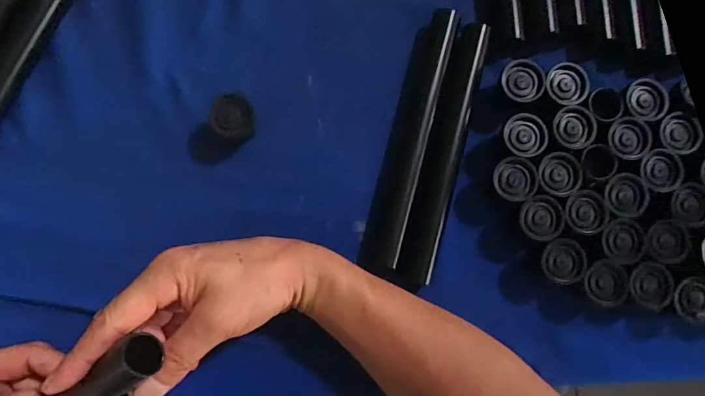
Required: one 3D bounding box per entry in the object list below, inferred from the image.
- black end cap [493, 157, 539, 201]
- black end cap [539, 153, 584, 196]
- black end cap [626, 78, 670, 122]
[{"bbox_3d":[0.129,-0.015,0.341,0.031,0.014,0.034,-18,85,-4],"label":"black end cap"},{"bbox_3d":[0.162,-0.018,0.335,0.030,0.009,0.032,-1,84,-3],"label":"black end cap"},{"bbox_3d":[0.240,-0.078,0.351,0.031,0.010,0.033,0,84,-3],"label":"black end cap"}]

